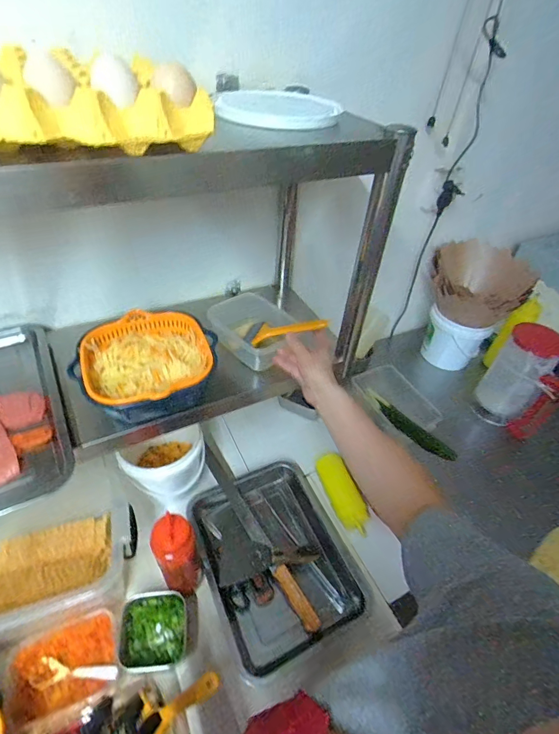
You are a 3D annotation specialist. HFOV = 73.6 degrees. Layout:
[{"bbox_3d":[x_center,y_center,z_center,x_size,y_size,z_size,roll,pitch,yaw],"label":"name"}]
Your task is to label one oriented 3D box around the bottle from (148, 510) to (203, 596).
[{"bbox_3d":[-0.164,0.320,0.624,0.070,0.212,0.061,-29,53,-31],"label":"bottle"}]

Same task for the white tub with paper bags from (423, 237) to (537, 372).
[{"bbox_3d":[0.520,-0.161,1.037,0.237,0.298,0.215,-32,55,-33],"label":"white tub with paper bags"}]

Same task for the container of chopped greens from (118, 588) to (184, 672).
[{"bbox_3d":[-0.210,0.440,0.622,0.101,0.050,0.110,-5,44,-12],"label":"container of chopped greens"}]

